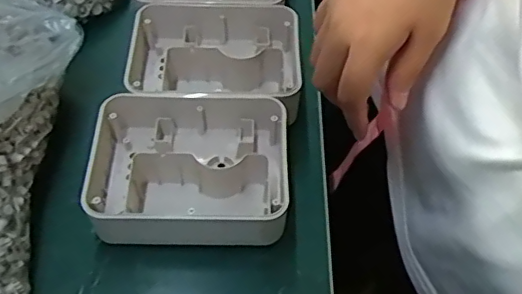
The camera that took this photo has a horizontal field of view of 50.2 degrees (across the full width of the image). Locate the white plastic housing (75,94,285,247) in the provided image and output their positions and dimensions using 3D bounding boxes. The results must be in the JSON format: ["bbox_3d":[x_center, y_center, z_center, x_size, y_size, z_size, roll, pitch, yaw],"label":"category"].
[{"bbox_3d":[-0.048,0.016,0.380,0.136,0.039,0.111,-1,55,-2],"label":"white plastic housing"}]

